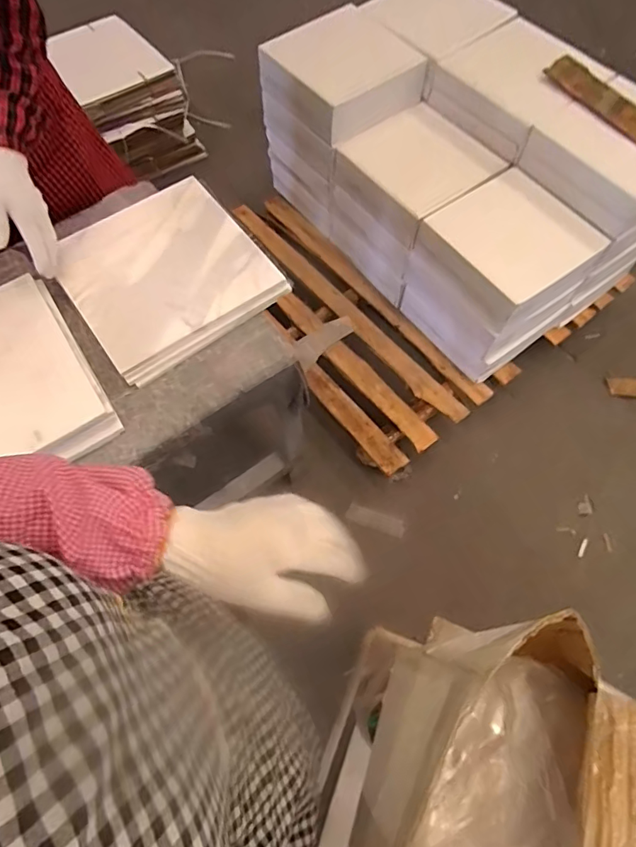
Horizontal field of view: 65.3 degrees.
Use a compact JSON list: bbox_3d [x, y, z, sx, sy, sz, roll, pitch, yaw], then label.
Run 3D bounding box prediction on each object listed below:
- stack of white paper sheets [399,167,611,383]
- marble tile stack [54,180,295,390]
[{"bbox_3d":[0.444,-0.374,1.264,0.328,0.289,0.332,-34,70,-15],"label":"stack of white paper sheets"},{"bbox_3d":[-0.254,-0.255,0.818,0.295,0.035,0.297,-34,70,-15],"label":"marble tile stack"}]

